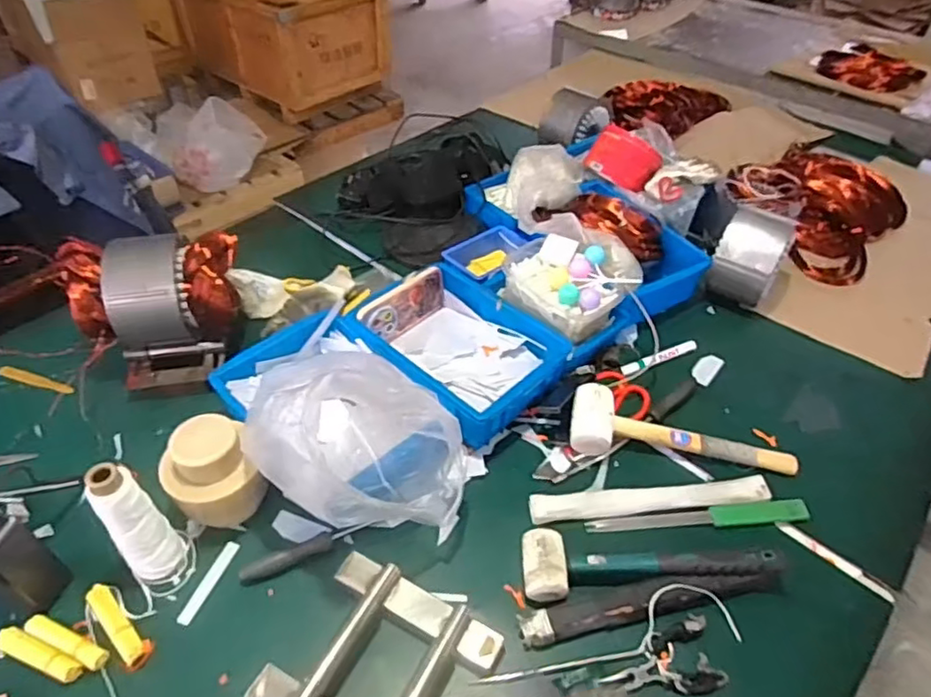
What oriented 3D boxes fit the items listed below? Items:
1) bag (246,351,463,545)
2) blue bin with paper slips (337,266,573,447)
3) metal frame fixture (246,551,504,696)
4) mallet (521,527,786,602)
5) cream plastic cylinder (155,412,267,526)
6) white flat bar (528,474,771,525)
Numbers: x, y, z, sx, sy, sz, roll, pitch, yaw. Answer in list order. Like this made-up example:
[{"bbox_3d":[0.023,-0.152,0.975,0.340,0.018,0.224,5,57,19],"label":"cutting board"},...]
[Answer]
[{"bbox_3d":[-0.111,0.098,0.691,0.213,0.240,0.195,24,50,21],"label":"bag"},{"bbox_3d":[-0.014,0.000,0.898,0.210,0.084,0.264,-35,56,-30],"label":"blue bin with paper slips"},{"bbox_3d":[-0.085,0.321,0.619,0.196,0.036,0.181,23,49,20],"label":"metal frame fixture"},{"bbox_3d":[0.204,0.243,0.692,0.275,0.047,0.072,2,45,1],"label":"mallet"},{"bbox_3d":[-0.291,0.149,0.716,0.100,0.122,0.083,-21,50,-21],"label":"cream plastic cylinder"},{"bbox_3d":[0.232,0.188,0.772,0.297,0.014,0.034,-4,46,-5],"label":"white flat bar"}]

